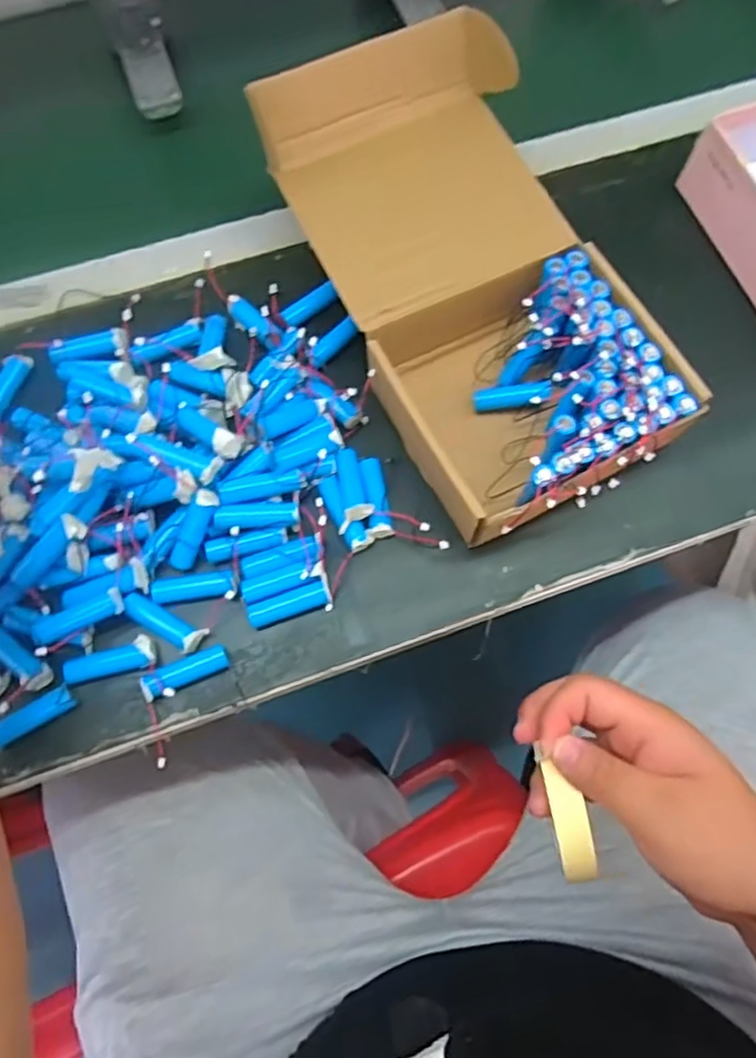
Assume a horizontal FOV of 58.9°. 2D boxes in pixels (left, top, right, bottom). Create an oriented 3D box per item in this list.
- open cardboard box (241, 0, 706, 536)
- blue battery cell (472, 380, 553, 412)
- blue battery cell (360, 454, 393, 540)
[{"bbox_3d":[0.060,-0.163,0.434,0.170,0.094,0.319,-24,73,-9],"label":"open cardboard box"},{"bbox_3d":[0.087,-0.087,0.437,0.051,0.012,0.014,-6,70,25],"label":"blue battery cell"},{"bbox_3d":[-0.002,-0.020,0.425,0.015,0.015,0.052,-9,71,-4],"label":"blue battery cell"}]

